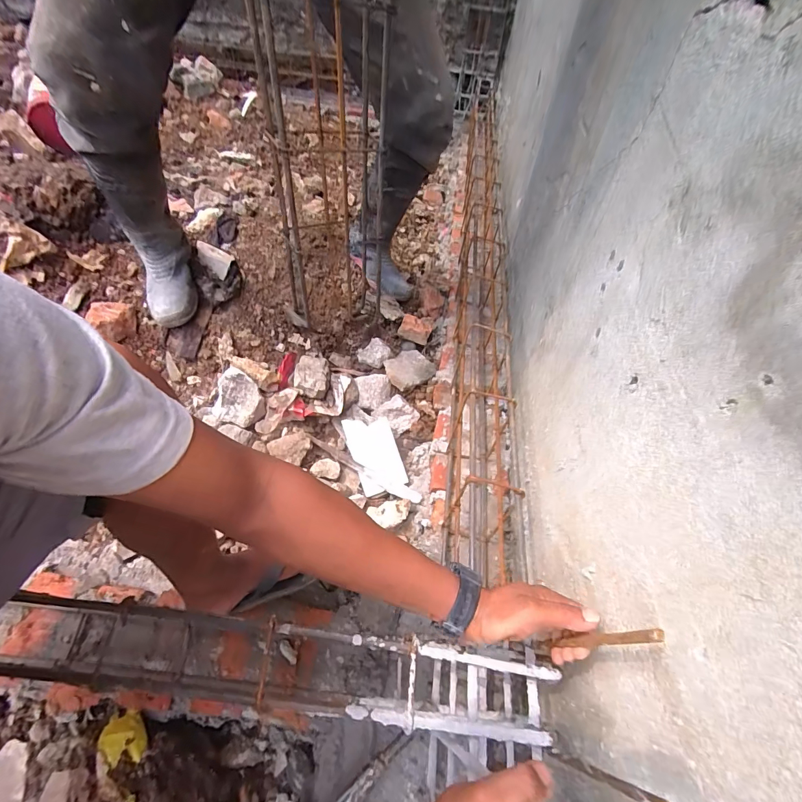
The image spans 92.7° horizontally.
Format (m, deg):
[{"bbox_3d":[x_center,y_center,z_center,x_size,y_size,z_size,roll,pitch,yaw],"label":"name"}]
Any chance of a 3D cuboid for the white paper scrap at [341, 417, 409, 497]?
[{"bbox_3d":[-0.057,0.111,0.830,0.099,0.028,0.167,-15,55,-14],"label":"white paper scrap"}]

